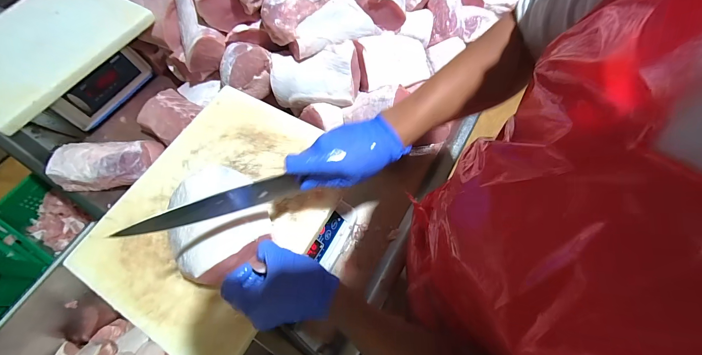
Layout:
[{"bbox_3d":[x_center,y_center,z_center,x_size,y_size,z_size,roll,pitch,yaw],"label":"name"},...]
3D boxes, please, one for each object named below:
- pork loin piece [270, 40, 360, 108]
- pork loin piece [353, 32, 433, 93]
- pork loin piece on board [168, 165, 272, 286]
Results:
[{"bbox_3d":[-0.074,-0.212,0.637,0.178,0.070,0.117,-3,98,5],"label":"pork loin piece"},{"bbox_3d":[0.083,-0.260,0.660,0.170,0.065,0.138,-14,83,-23],"label":"pork loin piece"},{"bbox_3d":[-0.180,0.059,0.407,0.123,0.067,0.149,-23,66,-8],"label":"pork loin piece on board"}]

